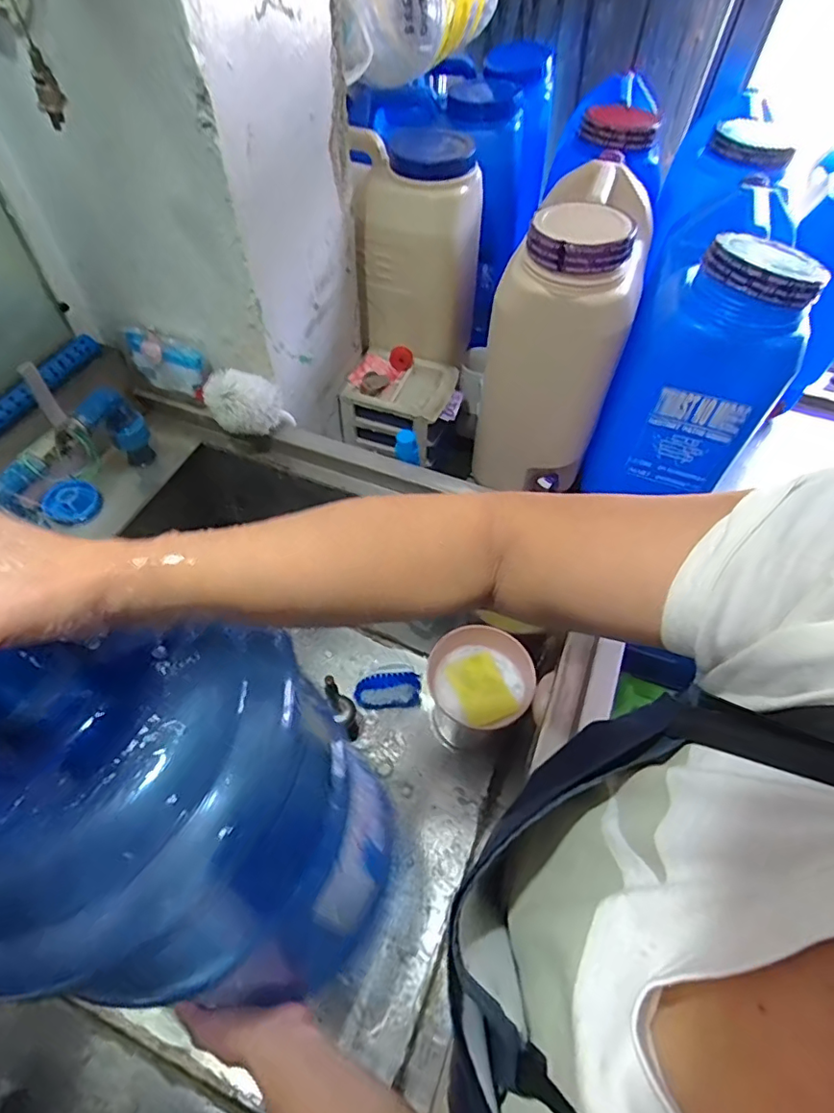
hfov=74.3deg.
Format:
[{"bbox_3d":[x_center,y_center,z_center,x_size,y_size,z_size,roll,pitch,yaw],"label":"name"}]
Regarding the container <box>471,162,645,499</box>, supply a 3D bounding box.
[{"bbox_3d":[0.216,-0.324,0.810,0.170,0.368,0.286,19,57,10],"label":"container"}]

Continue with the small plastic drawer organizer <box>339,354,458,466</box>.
[{"bbox_3d":[-0.024,-0.256,0.929,0.159,0.094,0.144,20,57,11],"label":"small plastic drawer organizer"}]

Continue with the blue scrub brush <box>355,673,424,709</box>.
[{"bbox_3d":[-0.046,0.218,0.892,0.106,0.059,0.042,-1,56,-3],"label":"blue scrub brush"}]

